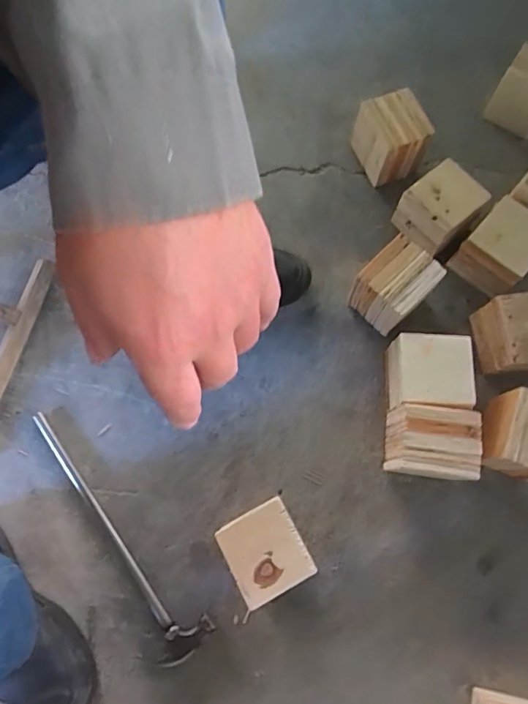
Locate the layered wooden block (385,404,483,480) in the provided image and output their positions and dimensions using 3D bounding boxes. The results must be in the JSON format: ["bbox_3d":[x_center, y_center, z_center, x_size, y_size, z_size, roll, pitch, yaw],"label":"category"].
[{"bbox_3d":[0.212,0.117,0.594,0.100,0.094,0.083,9,73,2],"label":"layered wooden block"}]

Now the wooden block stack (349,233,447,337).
[{"bbox_3d":[0.183,-0.095,0.656,0.093,0.091,0.098,40,77,11],"label":"wooden block stack"}]

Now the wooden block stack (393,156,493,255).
[{"bbox_3d":[0.266,-0.216,0.704,0.103,0.085,0.098,-37,77,-11],"label":"wooden block stack"}]

